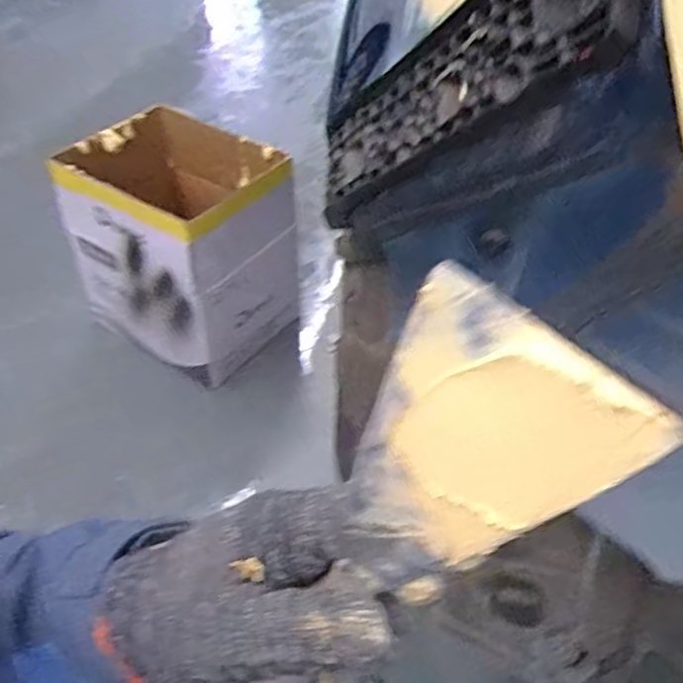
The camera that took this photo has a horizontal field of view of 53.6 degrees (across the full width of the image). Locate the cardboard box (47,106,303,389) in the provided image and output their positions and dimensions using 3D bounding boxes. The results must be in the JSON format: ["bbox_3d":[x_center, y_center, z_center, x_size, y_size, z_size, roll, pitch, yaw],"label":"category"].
[{"bbox_3d":[-0.311,-0.191,1.317,0.382,0.352,0.303,30,51,27],"label":"cardboard box"}]

